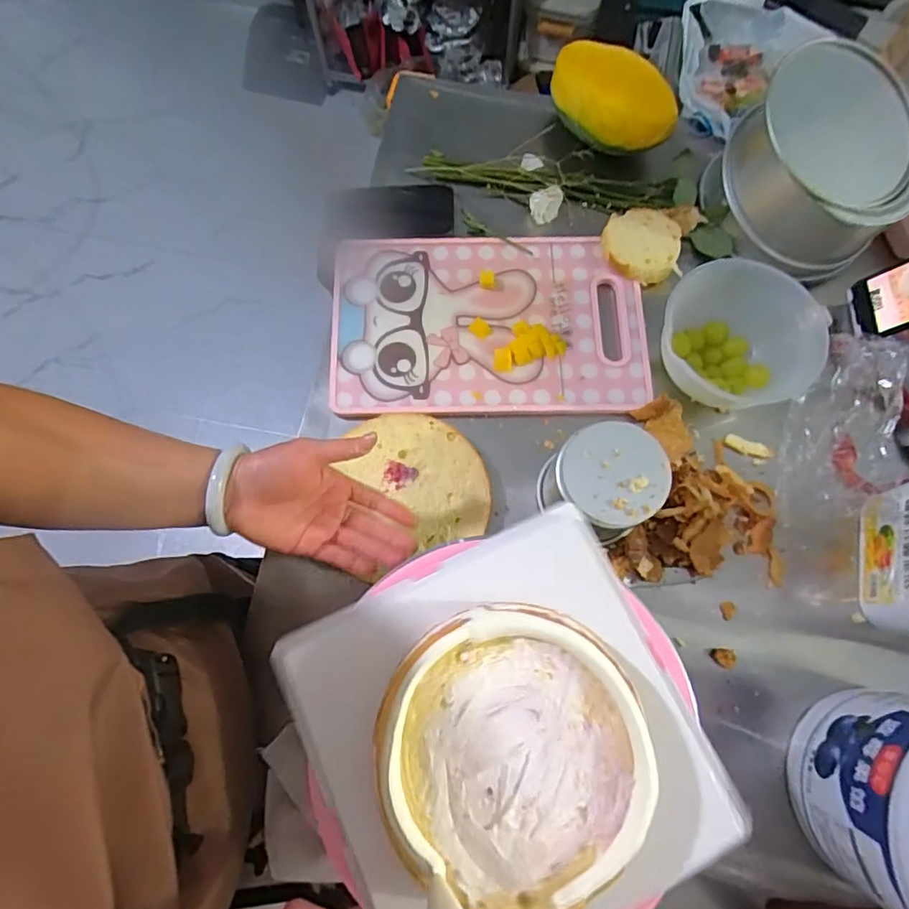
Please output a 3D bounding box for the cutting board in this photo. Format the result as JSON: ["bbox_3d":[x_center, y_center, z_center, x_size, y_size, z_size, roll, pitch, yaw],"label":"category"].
[{"bbox_3d":[0.040,-0.154,0.631,0.354,0.021,0.224,-1,73,0],"label":"cutting board"}]

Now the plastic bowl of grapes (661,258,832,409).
[{"bbox_3d":[0.299,-0.127,0.586,0.142,0.082,0.134,0,73,0],"label":"plastic bowl of grapes"}]

